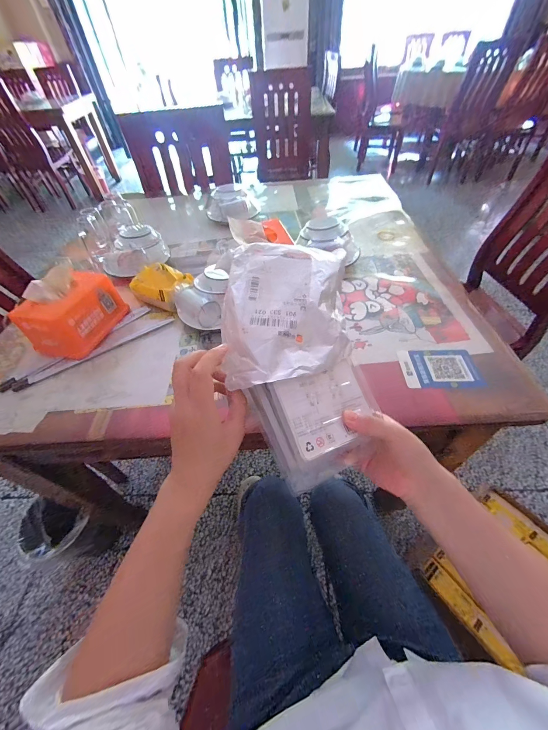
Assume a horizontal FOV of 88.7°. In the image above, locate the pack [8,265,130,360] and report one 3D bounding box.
[{"bbox_3d":[-0.382,-0.103,0.532,0.101,0.108,0.153,12,53,13],"label":"pack"}]

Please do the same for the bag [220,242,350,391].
[{"bbox_3d":[0.019,-0.063,0.333,0.155,0.050,0.183,0,68,-5],"label":"bag"}]

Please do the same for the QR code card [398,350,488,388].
[{"bbox_3d":[0.274,0.005,0.466,0.120,0.004,0.076,-2,53,2],"label":"QR code card"}]

